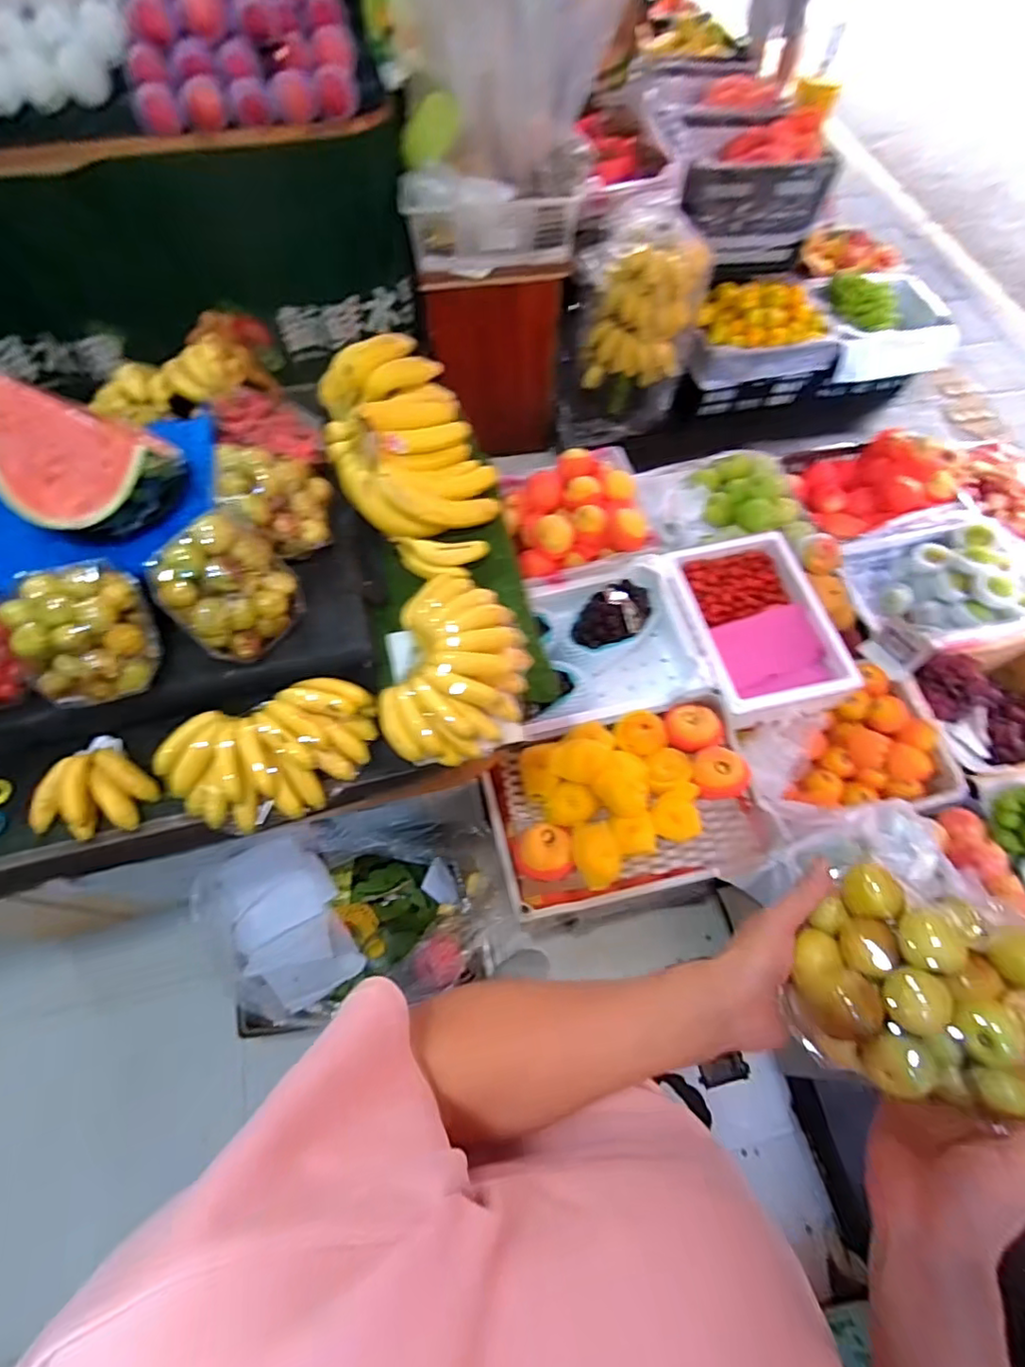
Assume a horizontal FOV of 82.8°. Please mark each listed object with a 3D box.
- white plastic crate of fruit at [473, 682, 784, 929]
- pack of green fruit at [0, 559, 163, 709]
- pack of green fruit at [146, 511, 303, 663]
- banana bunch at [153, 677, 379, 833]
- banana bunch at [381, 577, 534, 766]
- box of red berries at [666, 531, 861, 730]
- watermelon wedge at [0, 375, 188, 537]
[{"bbox_3d":[0.209,0.225,1.119,0.496,0.130,0.343,-10,64,-6],"label":"white plastic crate of fruit"},{"bbox_3d":[-0.493,-0.057,0.670,0.140,0.097,0.128,-13,64,-7],"label":"pack of green fruit"},{"bbox_3d":[-0.335,-0.113,0.693,0.113,0.126,0.137,36,68,16],"label":"pack of green fruit"},{"bbox_3d":[-0.298,0.085,0.707,0.265,0.067,0.155,-18,65,-10],"label":"banana bunch"},{"bbox_3d":[-0.069,-0.029,0.753,0.172,0.067,0.250,5,63,2],"label":"banana bunch"},{"bbox_3d":[0.532,-0.129,1.313,0.315,0.135,0.433,-11,64,-6],"label":"box of red berries"},{"bbox_3d":[-0.508,-0.262,0.689,0.209,0.125,0.177,37,68,17],"label":"watermelon wedge"}]

